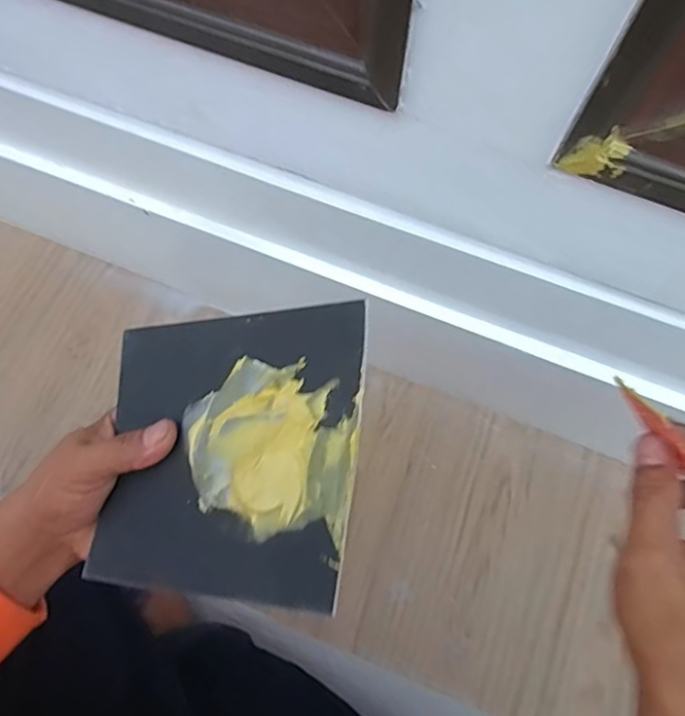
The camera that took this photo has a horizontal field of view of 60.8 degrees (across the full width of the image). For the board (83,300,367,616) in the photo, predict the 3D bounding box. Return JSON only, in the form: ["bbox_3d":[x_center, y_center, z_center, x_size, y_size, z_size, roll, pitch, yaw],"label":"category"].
[{"bbox_3d":[-0.067,0.050,0.321,0.167,0.005,0.149,-5,71,28],"label":"board"}]

